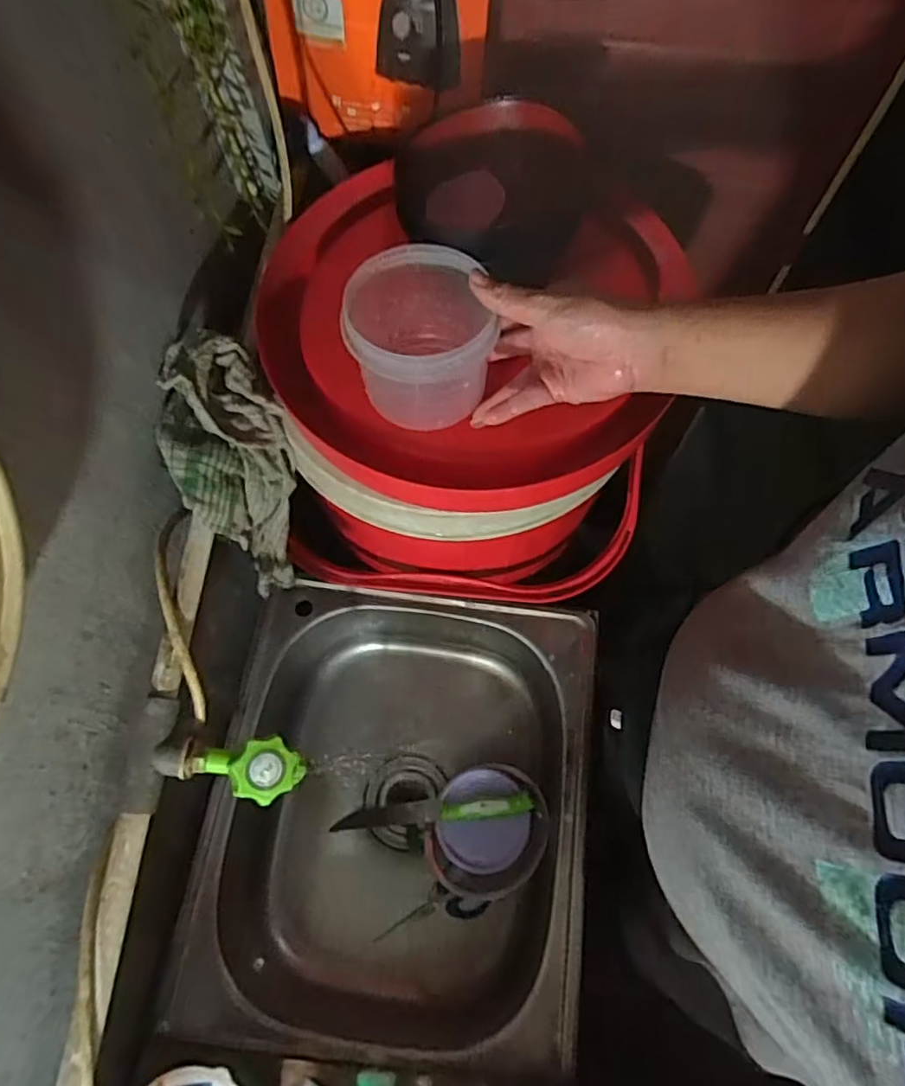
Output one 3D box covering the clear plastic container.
[{"bbox_3d":[-0.026,-0.158,0.501,0.106,0.101,0.116,-2,59,2],"label":"clear plastic container"}]

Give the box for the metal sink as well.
[{"bbox_3d":[-0.055,0.307,0.732,0.386,0.160,0.462,7,67,5],"label":"metal sink"}]

